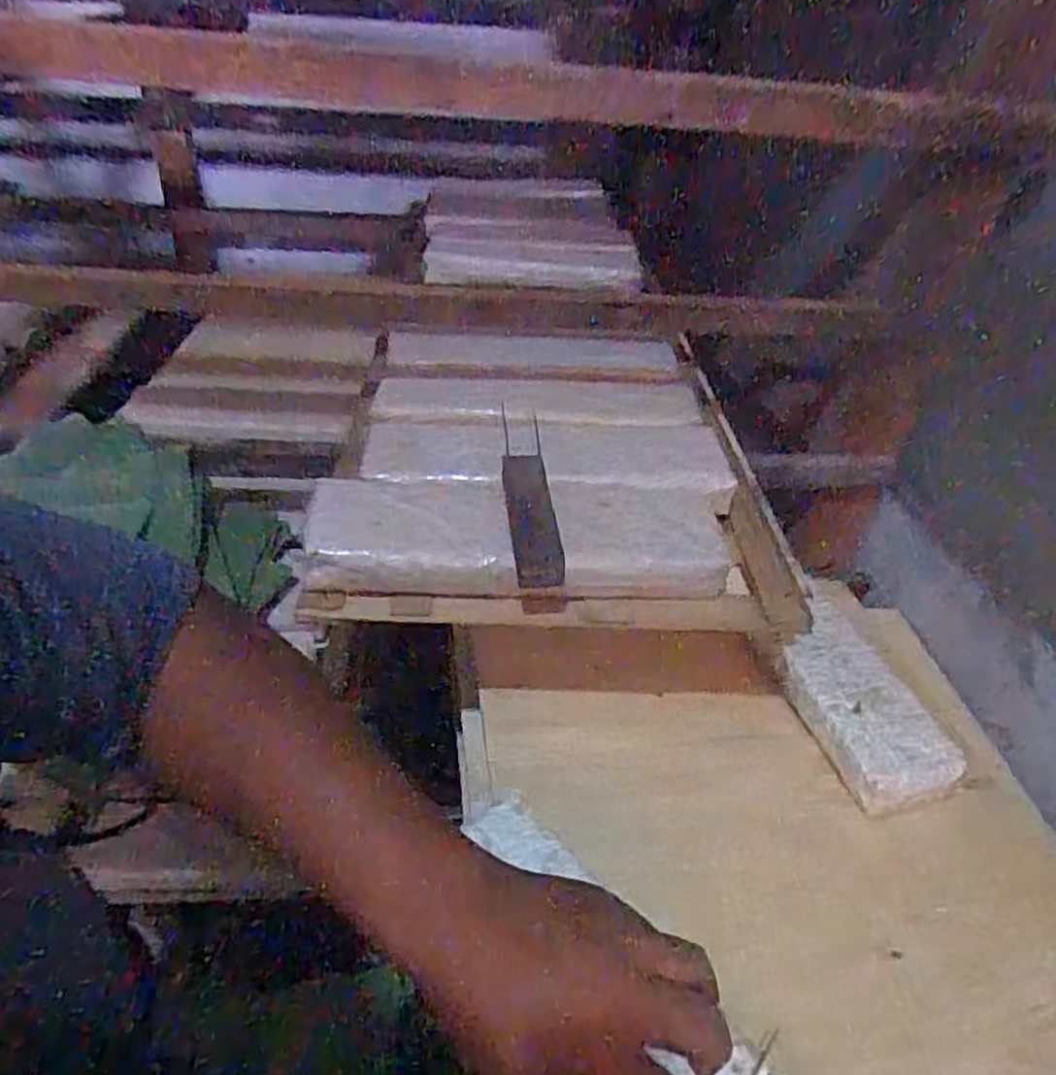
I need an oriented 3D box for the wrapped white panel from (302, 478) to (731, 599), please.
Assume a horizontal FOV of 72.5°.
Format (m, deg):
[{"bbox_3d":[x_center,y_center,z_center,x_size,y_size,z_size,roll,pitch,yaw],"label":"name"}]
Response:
[{"bbox_3d":[-0.004,-0.010,0.531,0.307,0.044,0.115,3,36,-4],"label":"wrapped white panel"}]

